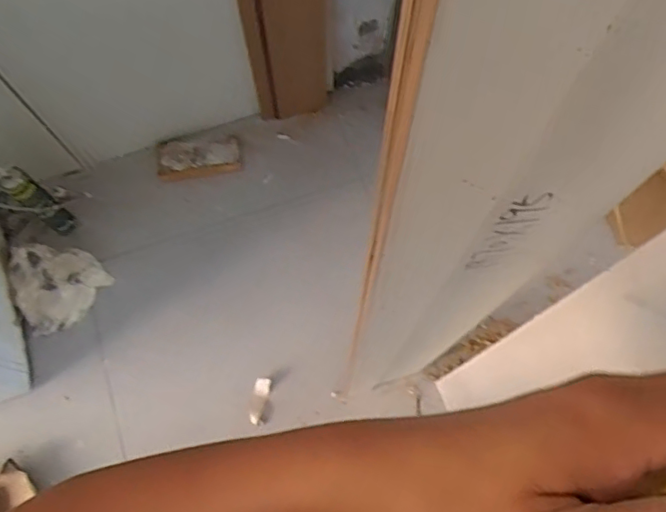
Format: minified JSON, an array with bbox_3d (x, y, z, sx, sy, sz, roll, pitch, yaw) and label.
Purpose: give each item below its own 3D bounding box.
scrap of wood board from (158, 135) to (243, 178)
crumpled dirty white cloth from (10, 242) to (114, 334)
[{"bbox_3d":[-0.364,-0.271,1.609,0.228,0.021,0.104,-14,89,-21],"label":"scrap of wood board"},{"bbox_3d":[-0.651,0.074,1.395,0.188,0.168,0.212,-4,72,-2],"label":"crumpled dirty white cloth"}]

